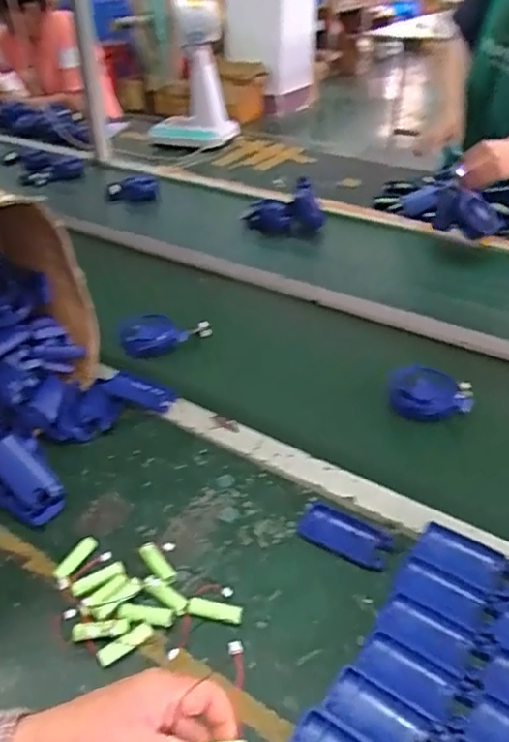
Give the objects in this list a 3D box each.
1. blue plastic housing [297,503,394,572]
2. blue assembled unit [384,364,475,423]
[{"bbox_3d":[0.095,0.173,0.616,0.096,0.009,0.050,19,44,25],"label":"blue plastic housing"},{"bbox_3d":[0.238,0.032,0.805,0.116,0.045,0.087,13,42,20],"label":"blue assembled unit"}]

